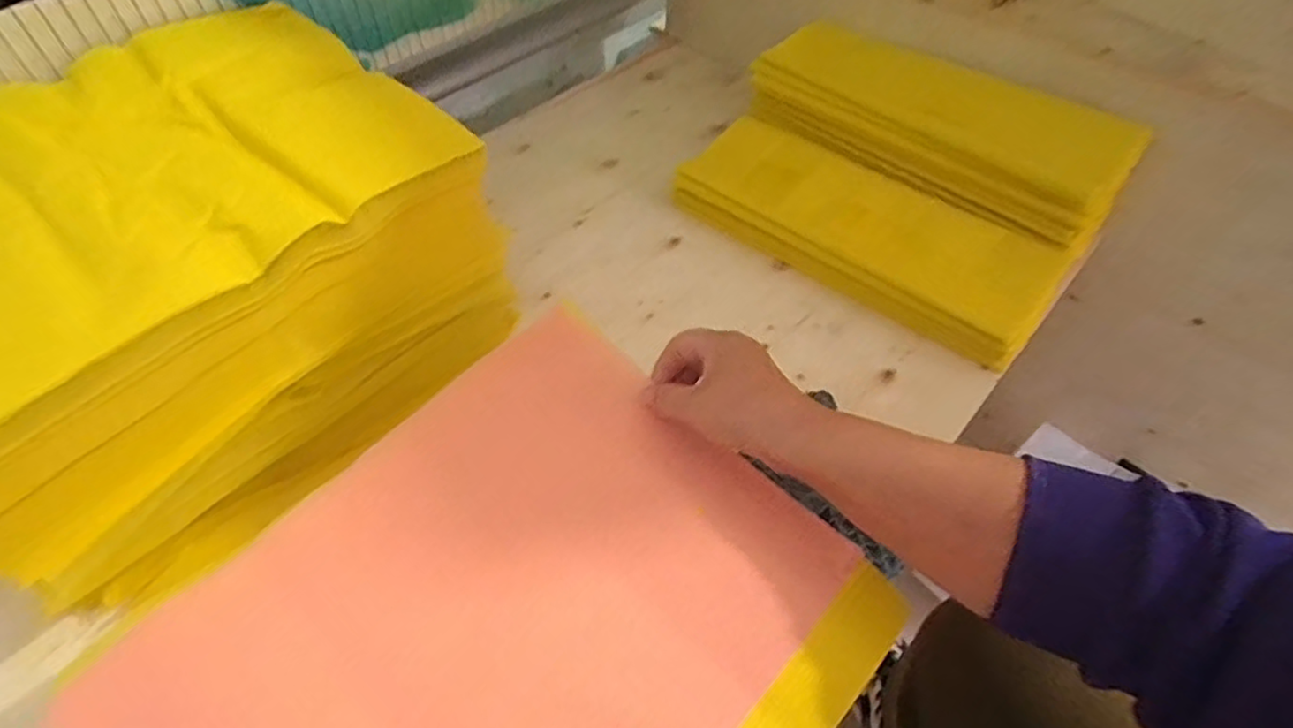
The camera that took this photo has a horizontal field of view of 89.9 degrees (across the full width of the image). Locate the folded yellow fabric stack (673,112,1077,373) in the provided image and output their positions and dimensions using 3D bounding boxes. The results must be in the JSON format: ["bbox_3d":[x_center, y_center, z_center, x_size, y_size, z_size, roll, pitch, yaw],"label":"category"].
[{"bbox_3d":[0.215,-0.138,0.658,0.370,0.063,0.150,33,59,24],"label":"folded yellow fabric stack"}]

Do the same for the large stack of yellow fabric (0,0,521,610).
[{"bbox_3d":[-0.320,-0.058,0.484,0.263,0.224,0.358,35,60,25],"label":"large stack of yellow fabric"}]

